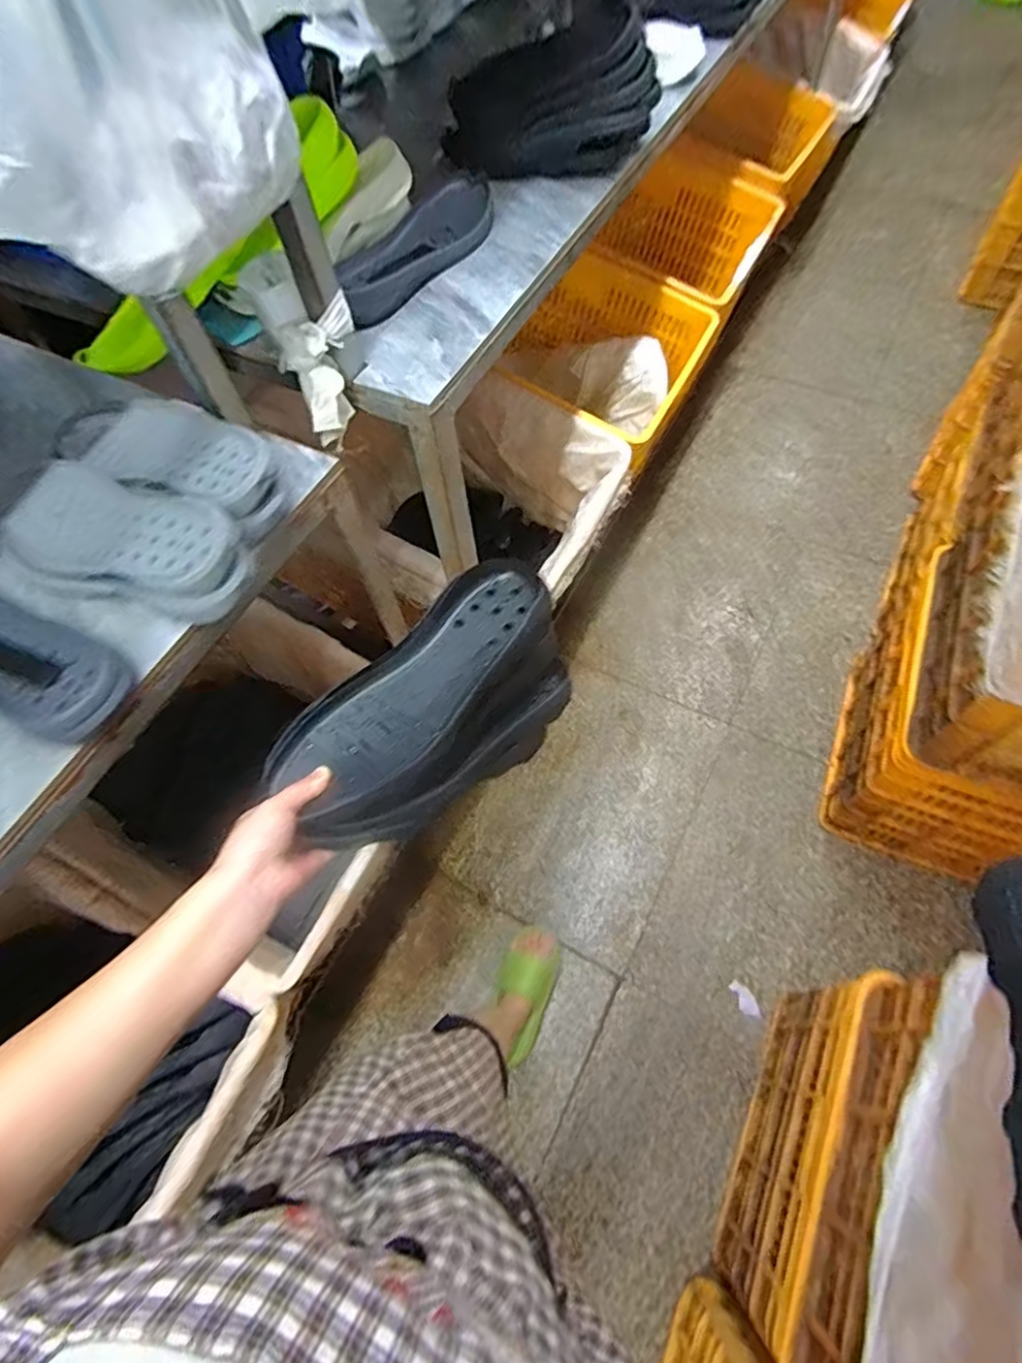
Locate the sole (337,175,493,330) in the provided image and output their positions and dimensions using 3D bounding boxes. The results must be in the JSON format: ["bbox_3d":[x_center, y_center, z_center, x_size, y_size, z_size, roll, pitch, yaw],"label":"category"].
[{"bbox_3d":[-0.119,-0.548,0.804,0.106,0.031,0.313,23,67,16],"label":"sole"}]

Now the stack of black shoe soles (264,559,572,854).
[{"bbox_3d":[-0.068,0.024,0.590,0.291,0.099,0.135,-42,66,-18],"label":"stack of black shoe soles"}]

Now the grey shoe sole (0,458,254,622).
[{"bbox_3d":[-0.360,-0.130,0.580,0.273,0.060,0.107,21,66,15],"label":"grey shoe sole"}]

